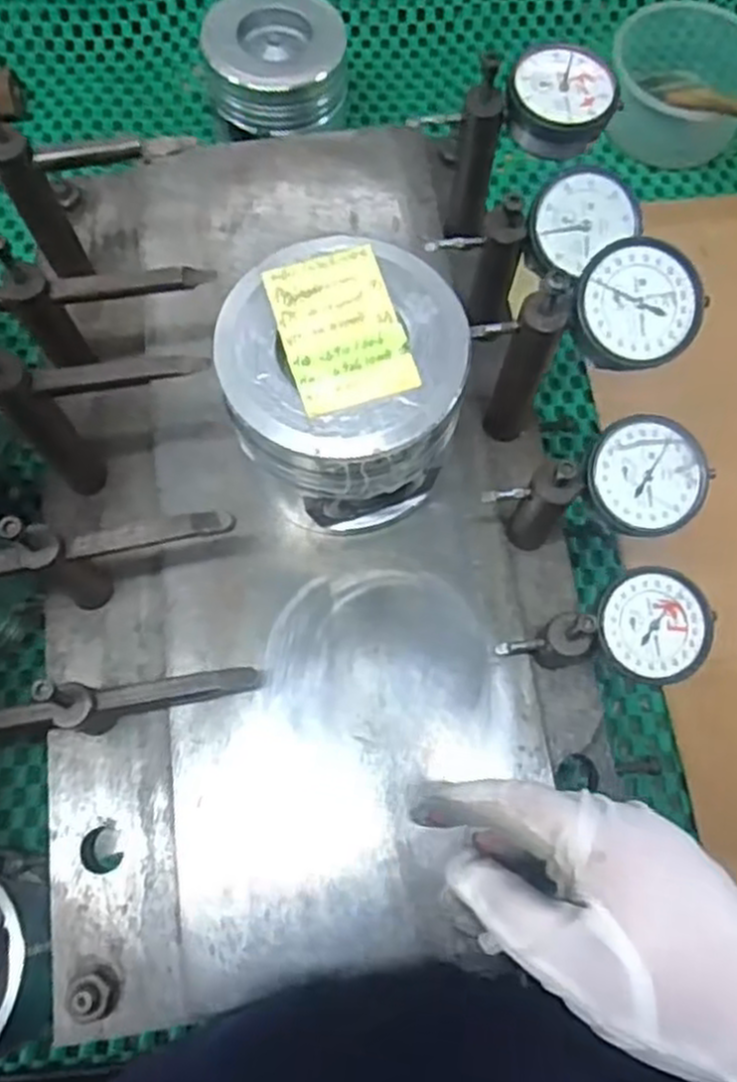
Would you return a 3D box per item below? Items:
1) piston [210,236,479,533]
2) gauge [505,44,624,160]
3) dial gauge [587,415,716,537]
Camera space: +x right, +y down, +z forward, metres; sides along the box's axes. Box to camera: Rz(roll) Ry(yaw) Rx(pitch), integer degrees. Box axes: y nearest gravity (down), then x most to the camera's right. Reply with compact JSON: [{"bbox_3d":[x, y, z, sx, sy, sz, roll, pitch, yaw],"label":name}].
[{"bbox_3d":[-0.013,-0.067,0.390,0.102,0.105,0.109,1,69,-2],"label":"piston"},{"bbox_3d":[0.098,-0.221,0.401,0.053,0.026,0.045,24,70,7],"label":"gauge"},{"bbox_3d":[0.127,-0.029,0.369,0.054,0.016,0.057,39,83,1],"label":"dial gauge"}]

